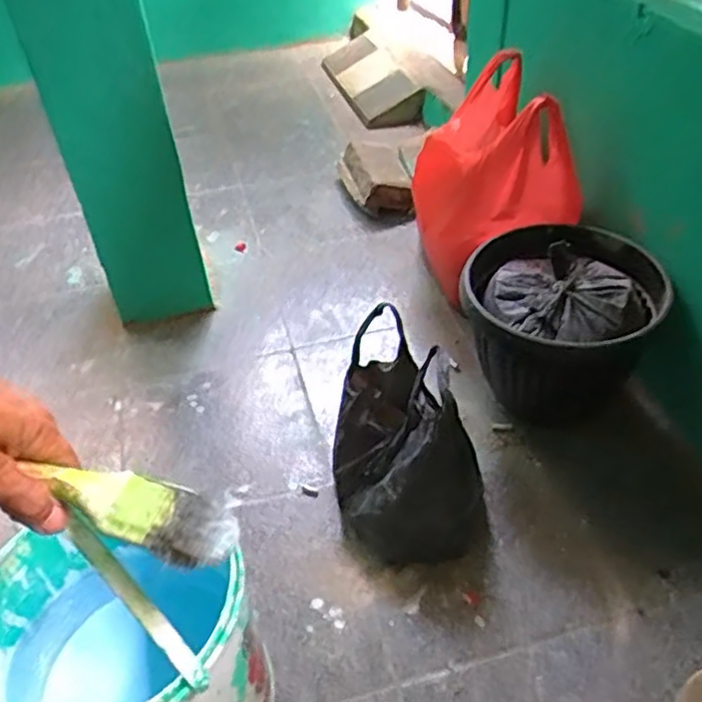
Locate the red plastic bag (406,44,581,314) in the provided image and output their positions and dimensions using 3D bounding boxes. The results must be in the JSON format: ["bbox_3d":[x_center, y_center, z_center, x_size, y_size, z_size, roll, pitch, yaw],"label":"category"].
[{"bbox_3d":[0.236,-0.286,1.231,0.198,0.350,0.323,-14,44,-12],"label":"red plastic bag"}]

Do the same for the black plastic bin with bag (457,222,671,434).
[{"bbox_3d":[0.305,-0.010,1.077,0.286,0.233,0.308,14,46,17],"label":"black plastic bin with bag"}]

